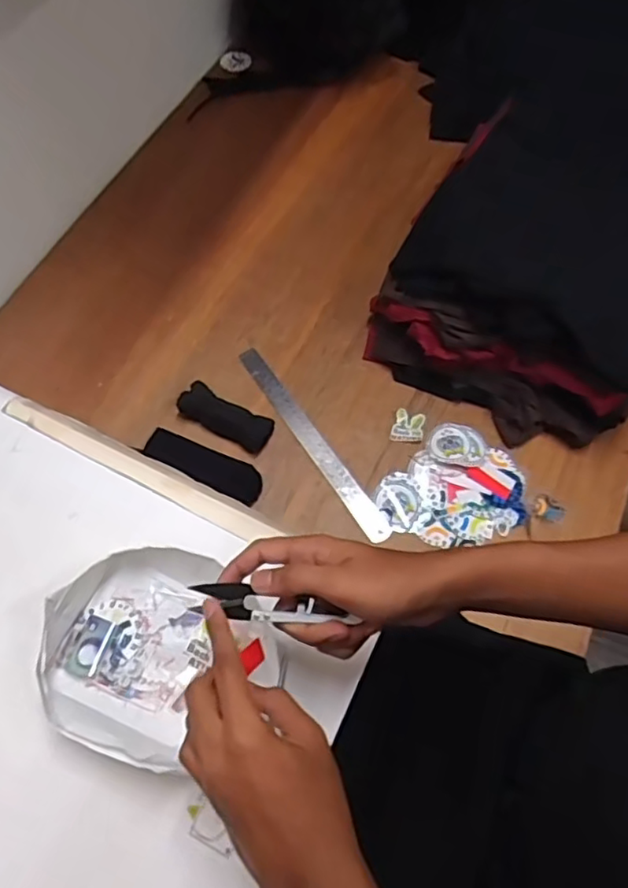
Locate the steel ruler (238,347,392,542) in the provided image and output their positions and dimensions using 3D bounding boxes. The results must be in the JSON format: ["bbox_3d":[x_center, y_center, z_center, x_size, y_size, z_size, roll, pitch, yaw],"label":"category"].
[{"bbox_3d":[-0.005,-0.007,0.810,0.028,0.006,0.318,-35,70,-7],"label":"steel ruler"}]

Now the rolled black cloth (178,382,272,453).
[{"bbox_3d":[-0.115,-0.034,0.810,0.124,0.032,0.045,25,65,11],"label":"rolled black cloth"}]

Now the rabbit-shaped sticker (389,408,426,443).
[{"bbox_3d":[0.125,-0.023,0.819,0.039,0.008,0.046,16,71,0],"label":"rabbit-shaped sticker"}]

